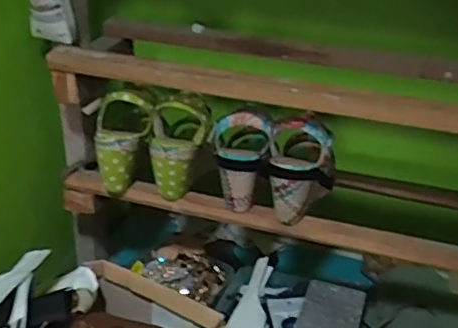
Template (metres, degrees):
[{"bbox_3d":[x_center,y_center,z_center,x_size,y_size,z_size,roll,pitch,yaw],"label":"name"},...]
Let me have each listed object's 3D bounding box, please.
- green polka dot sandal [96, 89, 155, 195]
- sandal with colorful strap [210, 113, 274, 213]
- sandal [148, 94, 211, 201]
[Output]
[{"bbox_3d":[-0.160,-0.033,0.823,0.085,0.149,0.066,9,0,9],"label":"green polka dot sandal"},{"bbox_3d":[0.015,-0.006,0.791,0.079,0.127,0.074,6,29,4],"label":"sandal with colorful strap"},{"bbox_3d":[-0.077,-0.023,0.810,0.080,0.143,0.058,12,-3,15],"label":"sandal"}]

